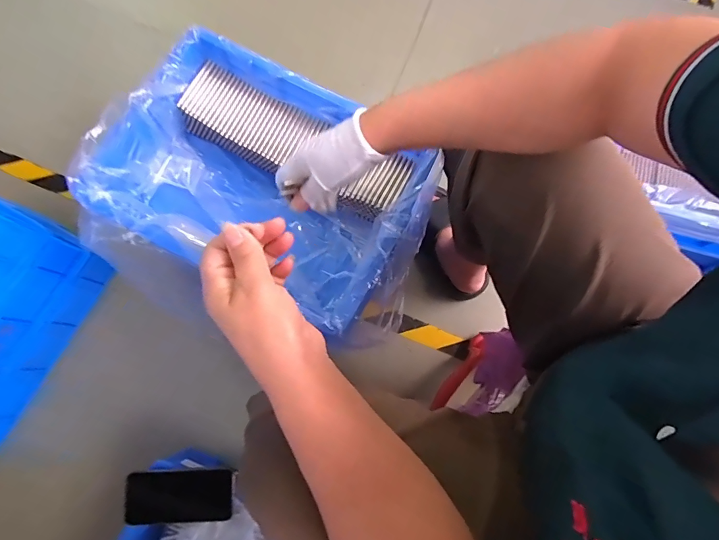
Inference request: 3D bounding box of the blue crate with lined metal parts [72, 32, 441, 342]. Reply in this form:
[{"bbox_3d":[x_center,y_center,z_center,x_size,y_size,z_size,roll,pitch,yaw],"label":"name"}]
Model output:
[{"bbox_3d":[-0.136,-0.122,0.588,0.420,0.123,0.318,29,77,5],"label":"blue crate with lined metal parts"}]

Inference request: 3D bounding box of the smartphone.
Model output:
[{"bbox_3d":[-0.275,0.350,0.615,0.158,0.008,0.072,3,74,-11],"label":"smartphone"}]

